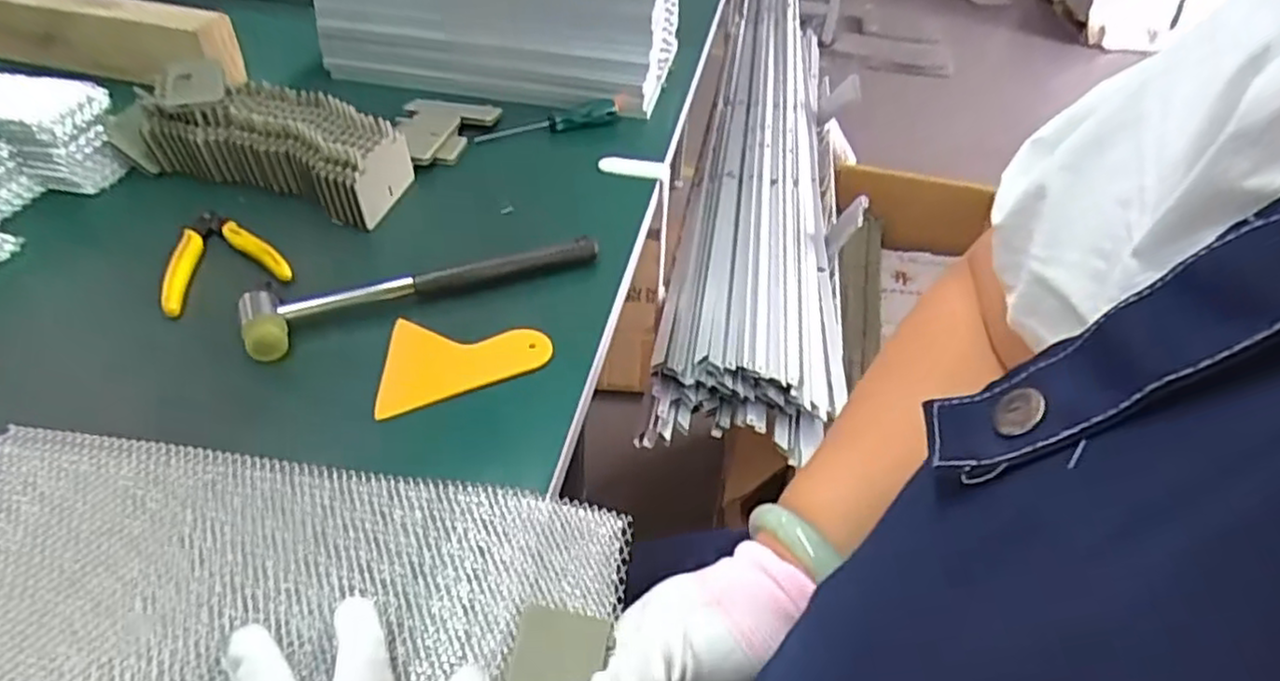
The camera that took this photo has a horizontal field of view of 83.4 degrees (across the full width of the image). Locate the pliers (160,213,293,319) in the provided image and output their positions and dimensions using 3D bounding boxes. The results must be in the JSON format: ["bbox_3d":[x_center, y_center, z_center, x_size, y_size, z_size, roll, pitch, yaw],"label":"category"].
[{"bbox_3d":[-0.299,-0.061,0.498,0.076,0.017,0.102,-26,49,-29],"label":"pliers"}]

